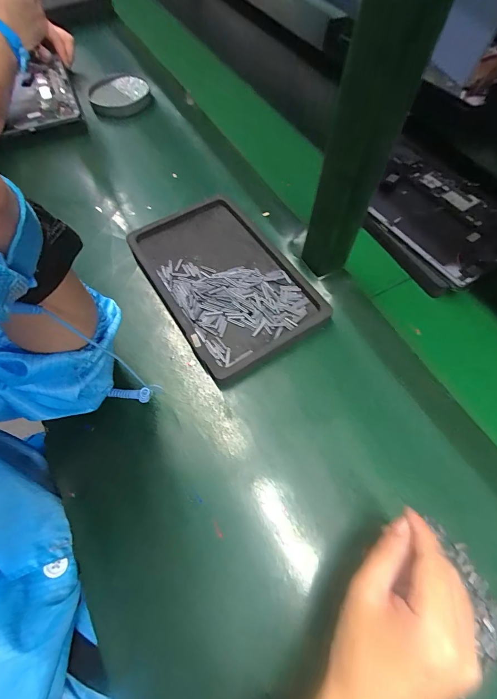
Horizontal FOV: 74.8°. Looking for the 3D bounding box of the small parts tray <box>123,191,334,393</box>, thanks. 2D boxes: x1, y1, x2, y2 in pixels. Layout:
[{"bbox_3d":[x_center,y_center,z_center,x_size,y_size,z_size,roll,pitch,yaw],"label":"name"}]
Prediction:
[{"bbox_3d":[-0.034,-0.093,0.412,0.158,0.029,0.249,-30,66,-14],"label":"small parts tray"}]

